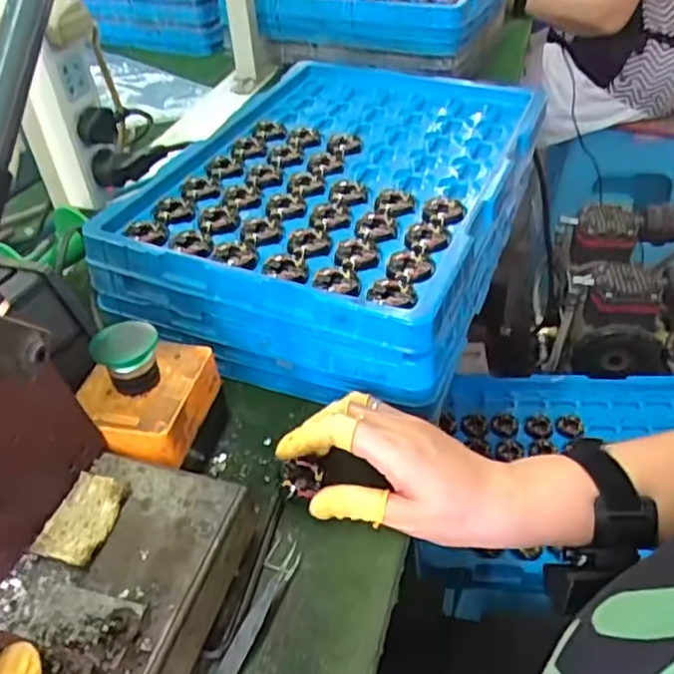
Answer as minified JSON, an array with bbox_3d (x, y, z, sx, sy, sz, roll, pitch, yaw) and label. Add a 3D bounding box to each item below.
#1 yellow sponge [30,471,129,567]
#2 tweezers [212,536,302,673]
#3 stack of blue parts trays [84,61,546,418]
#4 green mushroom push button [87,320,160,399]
[{"bbox_3d":[-0.134,0.096,0.343,0.033,0.010,0.048,8,43,14],"label":"yellow sponge"},{"bbox_3d":[-0.050,0.160,0.337,0.019,0.016,0.125,11,44,17],"label":"tweezers"},{"bbox_3d":[0.011,-0.119,0.569,0.267,0.091,0.370,14,45,20],"label":"stack of blue parts trays"},{"bbox_3d":[-0.125,0.014,0.391,0.037,0.036,0.031,-17,43,-13],"label":"green mushroom push button"}]

